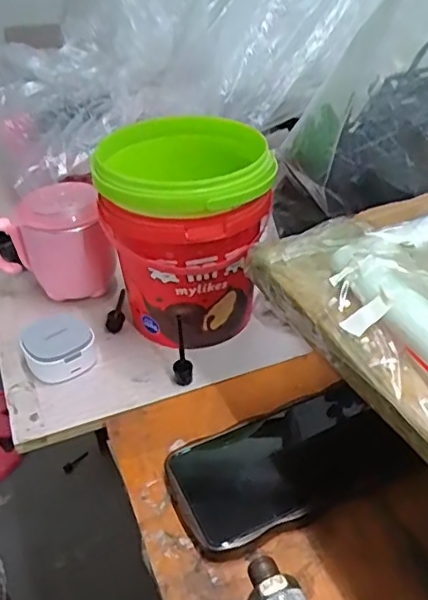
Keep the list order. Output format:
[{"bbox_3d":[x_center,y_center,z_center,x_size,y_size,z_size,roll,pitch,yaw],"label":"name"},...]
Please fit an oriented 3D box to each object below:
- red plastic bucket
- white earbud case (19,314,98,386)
[{"bbox_3d":[-0.022,-0.050,0.477,0.126,0.154,0.122,-9,38,-7],"label":"red plastic bucket"},{"bbox_3d":[-0.127,0.038,0.474,0.052,0.030,0.051,-20,41,-20],"label":"white earbud case"}]

